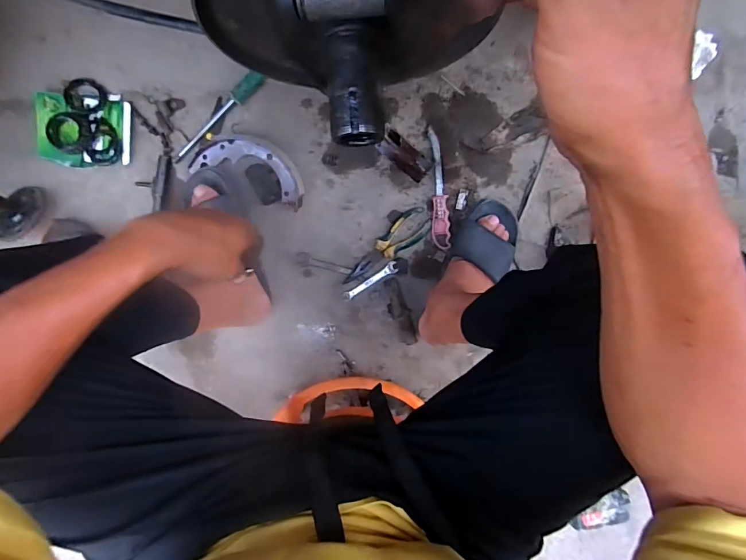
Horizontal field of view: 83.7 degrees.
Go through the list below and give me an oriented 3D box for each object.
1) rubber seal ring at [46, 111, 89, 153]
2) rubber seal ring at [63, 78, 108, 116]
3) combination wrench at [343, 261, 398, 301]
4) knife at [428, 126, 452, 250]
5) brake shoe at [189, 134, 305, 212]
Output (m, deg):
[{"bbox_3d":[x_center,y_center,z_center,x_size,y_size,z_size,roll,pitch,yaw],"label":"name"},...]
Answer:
[{"bbox_3d":[-0.506,-0.246,0.694,0.060,0.013,0.065,0,97,-1],"label":"rubber seal ring"},{"bbox_3d":[-0.487,-0.310,0.703,0.064,0.010,0.062,-1,97,-1],"label":"rubber seal ring"},{"bbox_3d":[-0.005,0.004,0.765,0.115,0.008,0.021,-34,96,2],"label":"combination wrench"},{"bbox_3d":[0.118,-0.161,0.747,0.032,0.023,0.210,-5,97,-1],"label":"knife"},{"bbox_3d":[-0.208,-0.198,0.716,0.197,0.048,0.086,22,96,-4],"label":"brake shoe"}]

